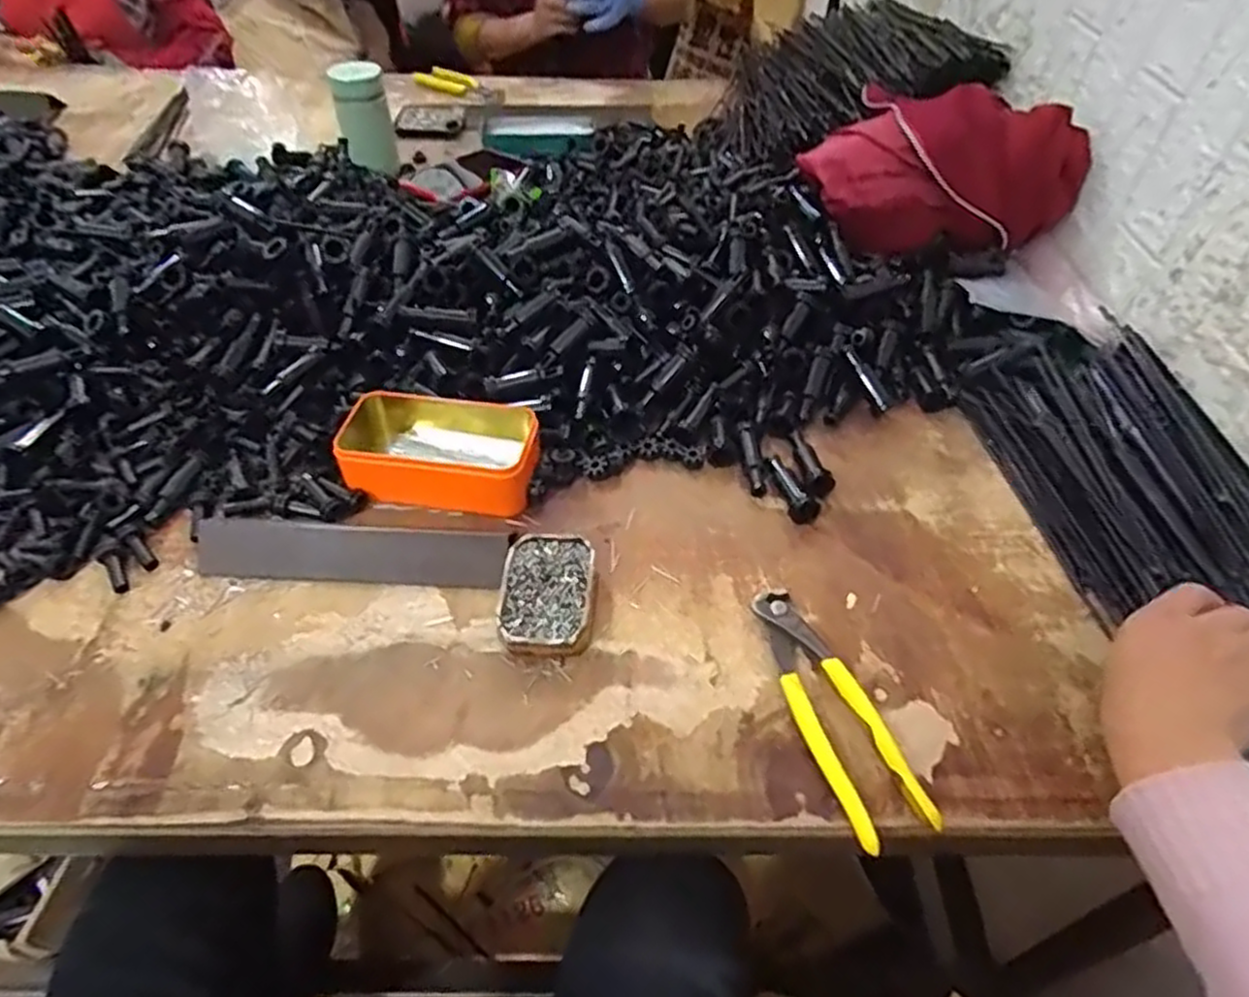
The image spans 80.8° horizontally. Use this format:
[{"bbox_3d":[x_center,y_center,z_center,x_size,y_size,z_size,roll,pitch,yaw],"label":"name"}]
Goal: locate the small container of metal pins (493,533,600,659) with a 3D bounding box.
[{"bbox_3d":[-0.051,0.066,0.501,0.065,0.024,0.088,4,47,1],"label":"small container of metal pins"}]

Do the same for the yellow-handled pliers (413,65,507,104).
[{"bbox_3d":[-0.257,-0.642,1.134,0.140,0.015,0.057,21,50,16],"label":"yellow-handled pliers"}]

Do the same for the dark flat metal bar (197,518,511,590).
[{"bbox_3d":[-0.197,0.038,0.532,0.222,0.010,0.047,2,47,0],"label":"dark flat metal bar"}]

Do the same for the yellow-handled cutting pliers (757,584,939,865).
[{"bbox_3d":[0.125,0.126,0.448,0.045,0.015,0.164,-13,49,-13],"label":"yellow-handled cutting pliers"}]

